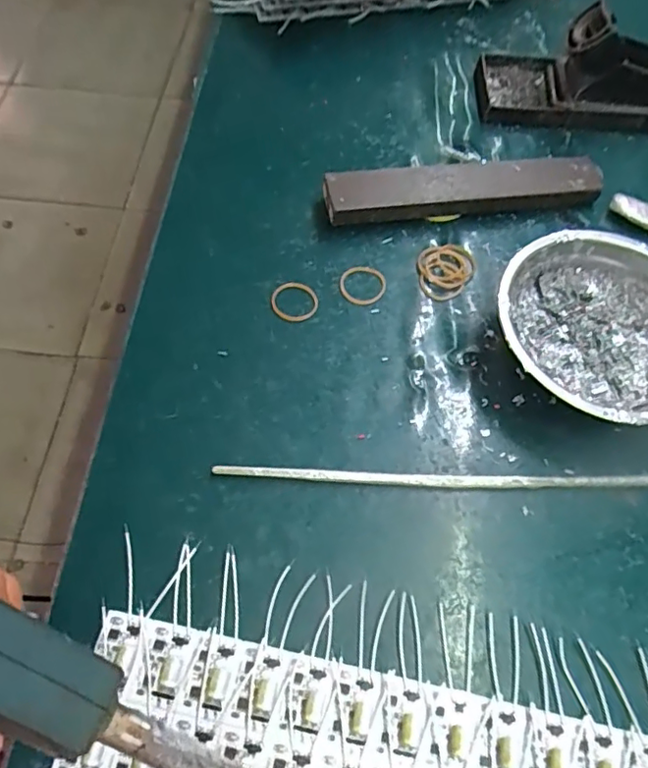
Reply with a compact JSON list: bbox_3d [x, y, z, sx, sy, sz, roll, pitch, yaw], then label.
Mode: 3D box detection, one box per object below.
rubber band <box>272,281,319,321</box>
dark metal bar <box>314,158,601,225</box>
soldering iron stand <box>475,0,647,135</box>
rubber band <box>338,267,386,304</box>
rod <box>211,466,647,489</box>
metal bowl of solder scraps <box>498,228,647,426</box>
[{"bbox_3d":[-0.019,-0.054,0.364,0.030,0.004,0.029,1,63,-2],"label":"rubber band"},{"bbox_3d":[0.100,-0.138,0.398,0.195,0.029,0.035,-9,63,-7],"label":"dark metal bar"},{"bbox_3d":[0.202,-0.247,0.443,0.147,0.063,0.077,2,63,-2],"label":"soldering iron stand"},{"bbox_3d":[0.026,-0.066,0.374,0.031,0.004,0.029,1,63,-2],"label":"rubber band"},{"bbox_3d":[0.081,0.052,0.313,0.276,0.008,0.009,1,63,-2],"label":"rod"},{"bbox_3d":[0.167,-0.031,0.341,0.126,0.039,0.122,1,63,-2],"label":"metal bowl of solder scraps"}]

